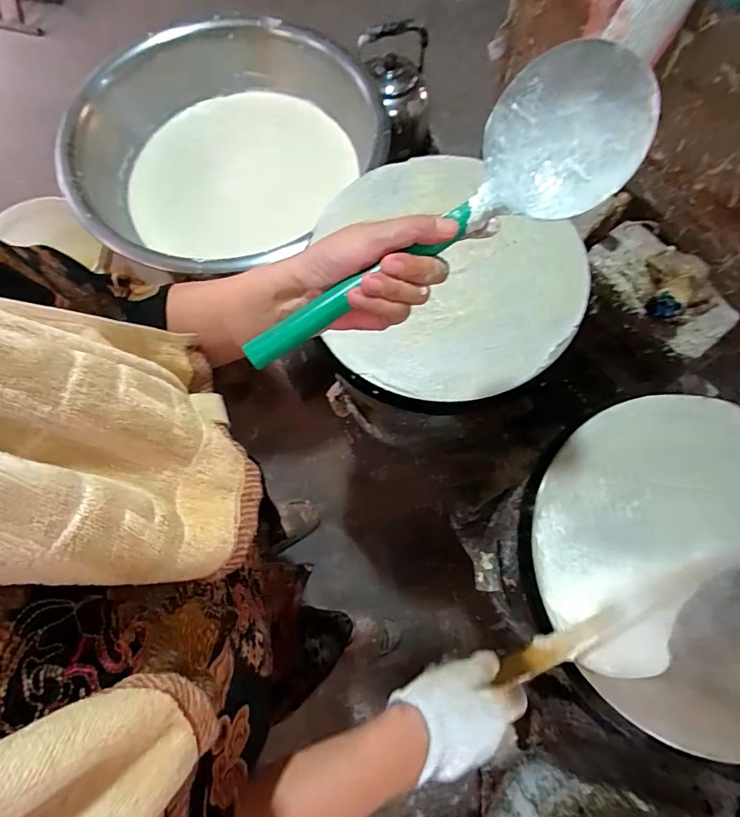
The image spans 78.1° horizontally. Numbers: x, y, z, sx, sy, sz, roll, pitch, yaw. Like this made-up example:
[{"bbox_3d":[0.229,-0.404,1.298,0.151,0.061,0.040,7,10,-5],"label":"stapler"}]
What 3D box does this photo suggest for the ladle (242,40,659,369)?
[{"bbox_3d":[0.046,-0.125,0.313,0.306,0.055,0.100,-35,75,0],"label":"ladle"}]

